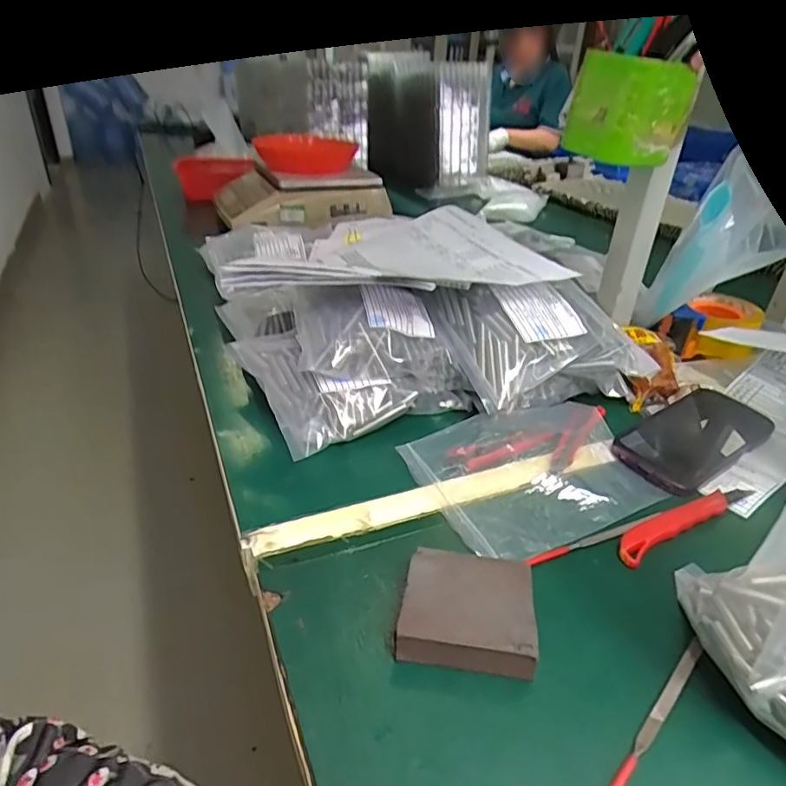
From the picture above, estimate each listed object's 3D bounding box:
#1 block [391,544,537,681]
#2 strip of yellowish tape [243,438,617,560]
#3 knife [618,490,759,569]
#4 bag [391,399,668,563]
[{"bbox_3d":[0.046,0.136,0.355,0.079,0.027,0.067,6,32,5],"label":"block"},{"bbox_3d":[0.047,0.082,0.463,0.327,0.009,0.028,-10,34,-20],"label":"strip of yellowish tape"},{"bbox_3d":[0.230,0.098,0.448,0.154,0.010,0.023,-17,37,-29],"label":"knife"},{"bbox_3d":[0.127,0.064,0.494,0.208,0.015,0.151,-13,35,-24],"label":"bag"}]

